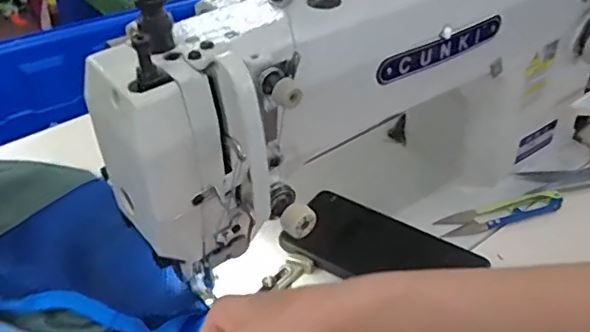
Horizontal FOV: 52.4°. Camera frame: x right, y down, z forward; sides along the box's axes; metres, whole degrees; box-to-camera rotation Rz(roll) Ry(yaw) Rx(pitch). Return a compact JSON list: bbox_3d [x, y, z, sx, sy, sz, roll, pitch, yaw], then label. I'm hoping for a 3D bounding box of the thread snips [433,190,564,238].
[{"bbox_3d":[0.190,0.044,0.547,0.124,0.009,0.031,-11,41,-11],"label":"thread snips"}]

